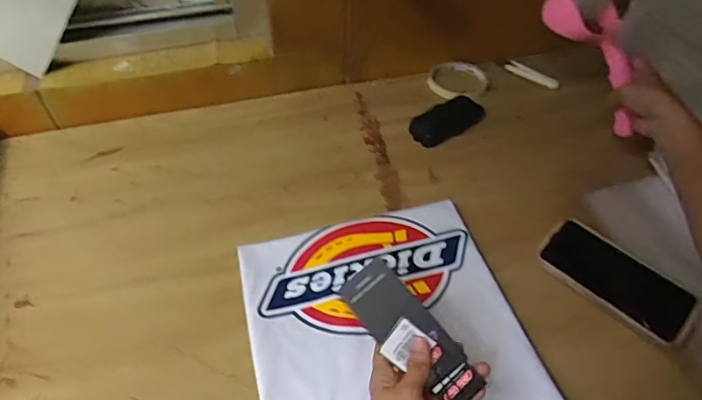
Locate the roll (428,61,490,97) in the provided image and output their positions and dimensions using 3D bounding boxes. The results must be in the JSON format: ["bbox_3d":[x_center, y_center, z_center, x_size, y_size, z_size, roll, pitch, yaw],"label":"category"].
[{"bbox_3d":[0.162,-0.183,0.742,0.089,0.017,0.089,1,53,-1],"label":"roll"}]

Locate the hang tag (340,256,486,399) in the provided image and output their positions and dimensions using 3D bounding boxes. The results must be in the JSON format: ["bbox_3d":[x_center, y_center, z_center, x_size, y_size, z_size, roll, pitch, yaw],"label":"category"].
[{"bbox_3d":[0.049,0.110,0.400,0.047,0.005,0.130,-43,81,1],"label":"hang tag"}]

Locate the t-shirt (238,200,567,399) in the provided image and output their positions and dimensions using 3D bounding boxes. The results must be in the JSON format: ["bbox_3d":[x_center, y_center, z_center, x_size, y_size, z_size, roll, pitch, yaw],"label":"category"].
[{"bbox_3d":[0.045,0.144,0.465,0.261,0.022,0.317,-12,54,-11],"label":"t-shirt"}]

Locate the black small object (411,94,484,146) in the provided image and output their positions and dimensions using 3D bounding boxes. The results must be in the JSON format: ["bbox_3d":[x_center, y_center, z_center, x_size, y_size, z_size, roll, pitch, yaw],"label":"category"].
[{"bbox_3d":[0.137,-0.112,0.683,0.117,0.019,0.048,-30,59,-22],"label":"black small object"}]

